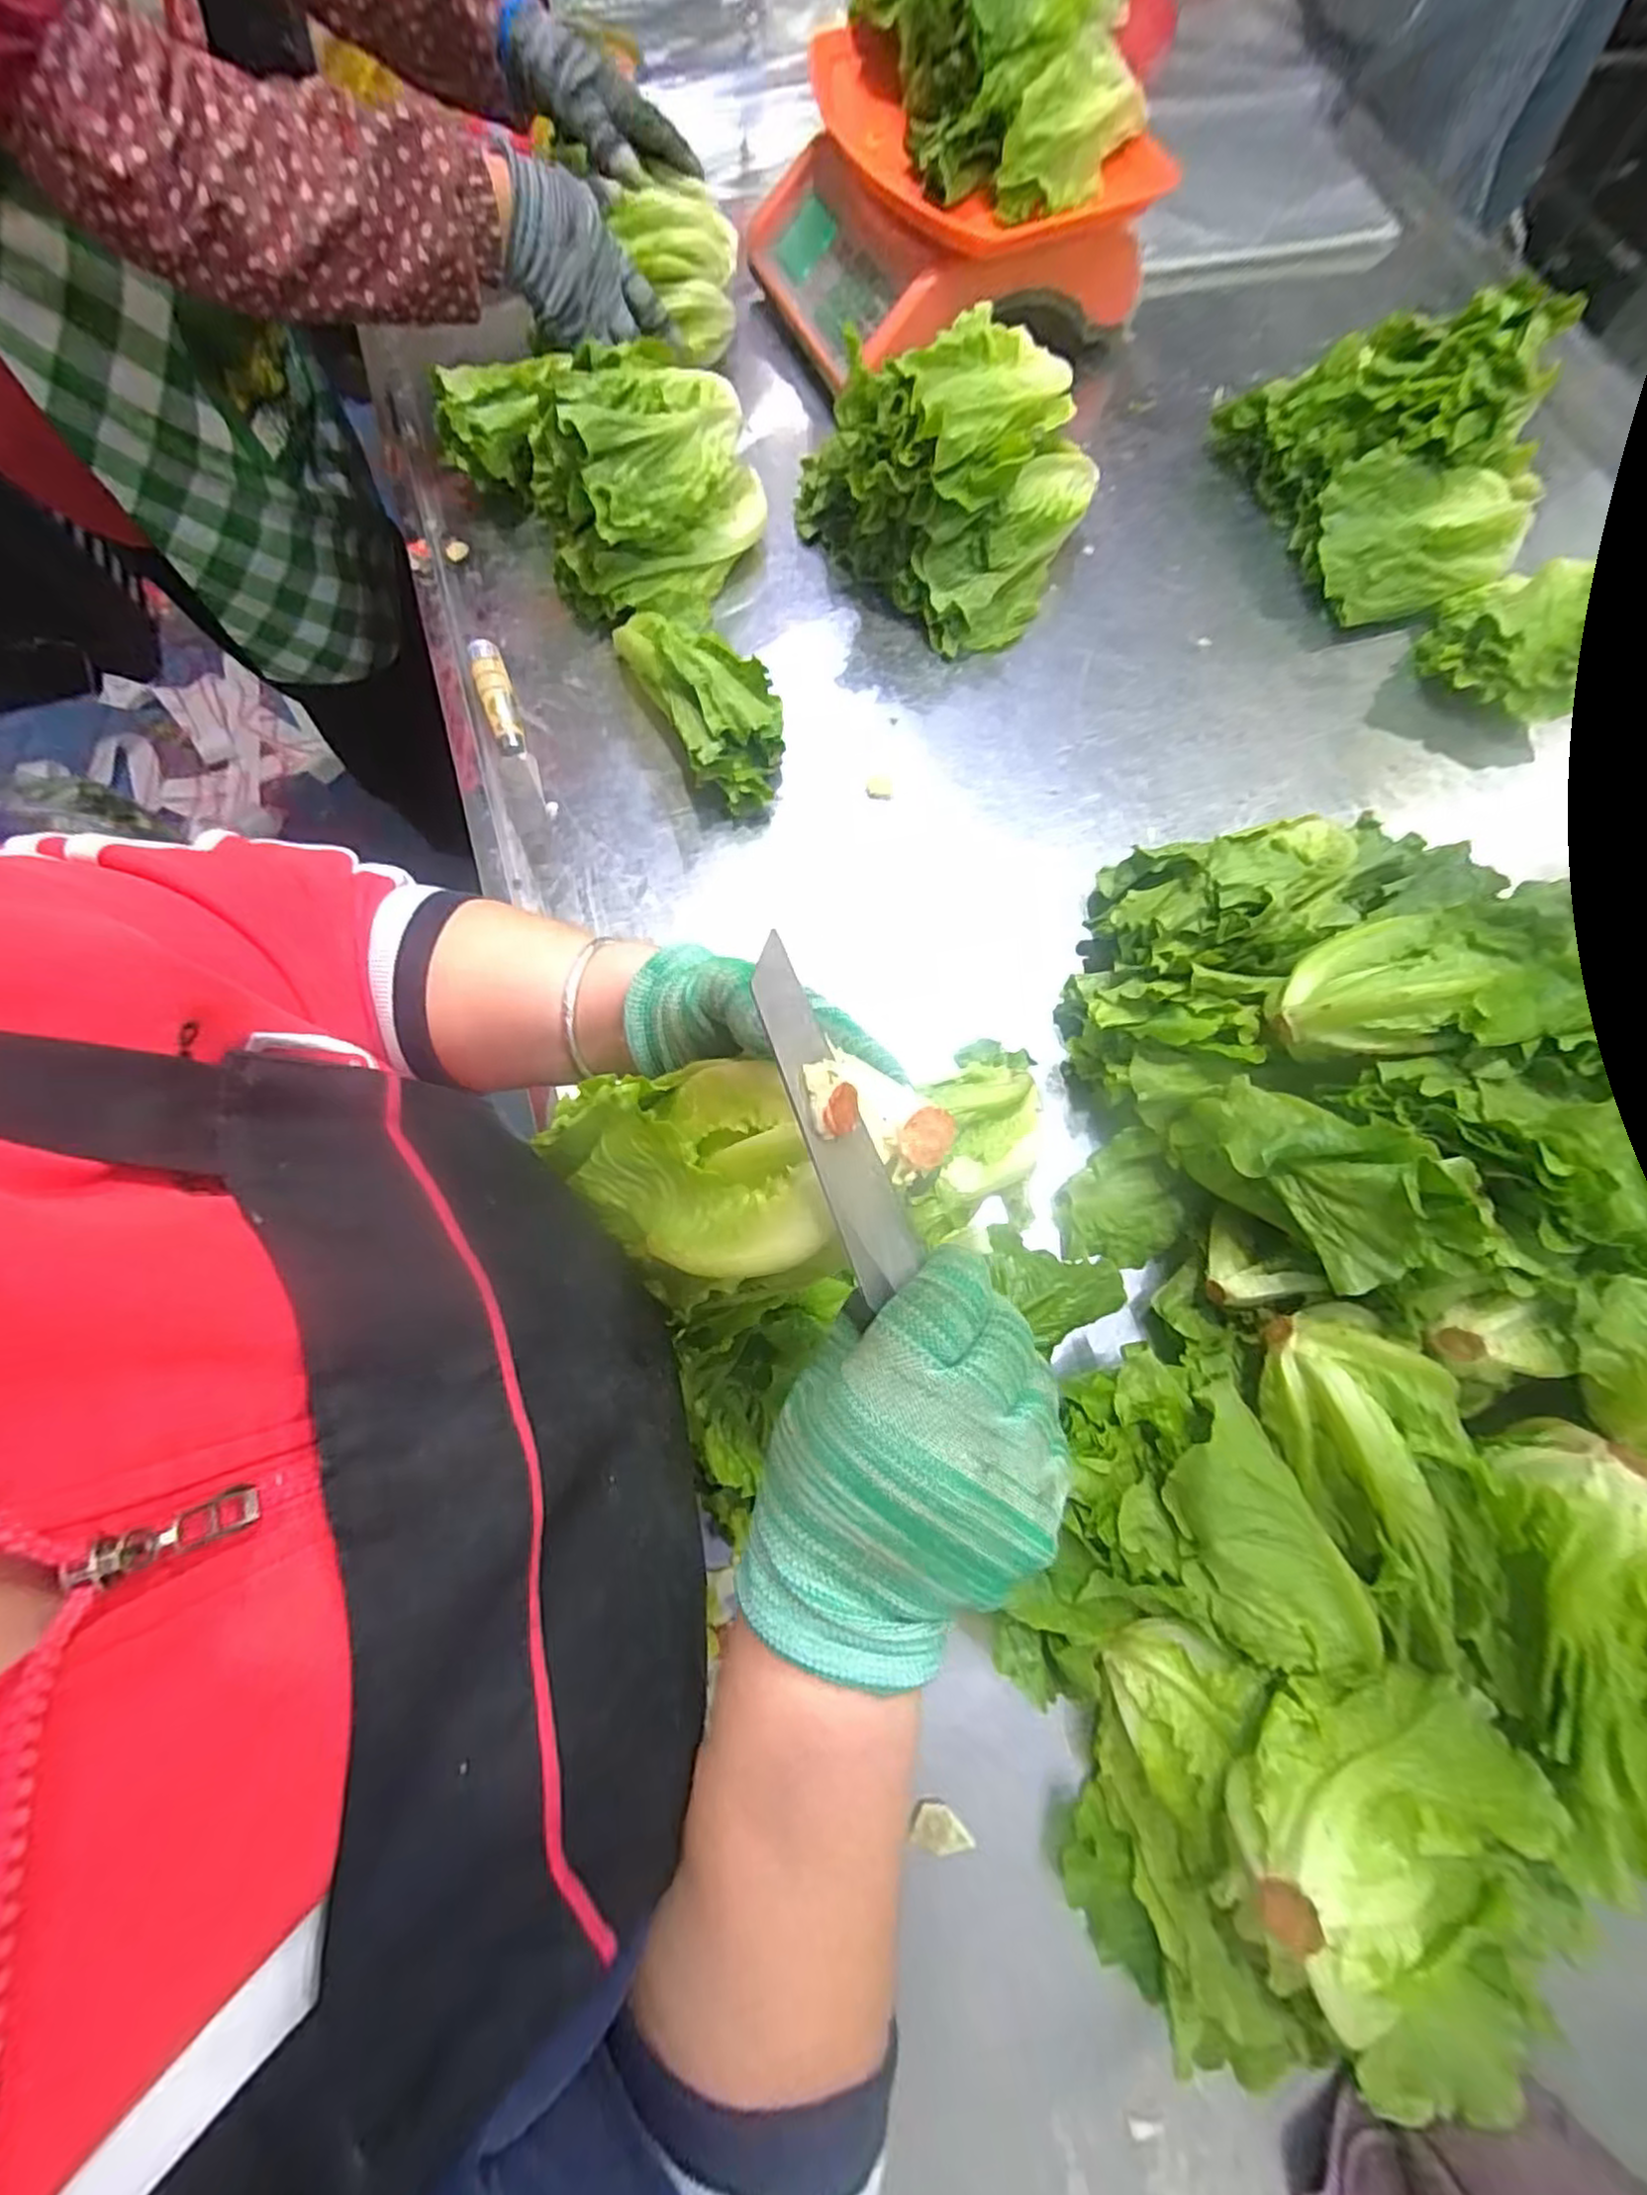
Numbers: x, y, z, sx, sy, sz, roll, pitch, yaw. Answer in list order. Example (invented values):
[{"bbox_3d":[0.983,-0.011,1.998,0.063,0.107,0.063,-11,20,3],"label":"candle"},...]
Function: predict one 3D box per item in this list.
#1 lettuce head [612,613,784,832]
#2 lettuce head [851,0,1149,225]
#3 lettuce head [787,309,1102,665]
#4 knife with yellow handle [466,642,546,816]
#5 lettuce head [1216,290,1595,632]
[{"bbox_3d":[-0.080,-0.288,0.534,0.079,0.074,0.177,-27,76,-9],"label":"lettuce head"},{"bbox_3d":[0.139,-0.811,0.539,0.168,0.121,0.233,-14,74,-5],"label":"lettuce head"},{"bbox_3d":[0.100,-0.482,0.563,0.197,0.138,0.219,-39,78,-11],"label":"lettuce head"},{"bbox_3d":[-0.239,-0.277,0.550,0.026,0.013,0.141,-17,88,-6],"label":"knife with yellow handle"},{"bbox_3d":[0.479,-0.525,0.582,0.186,0.137,0.225,-17,75,-6],"label":"lettuce head"}]

